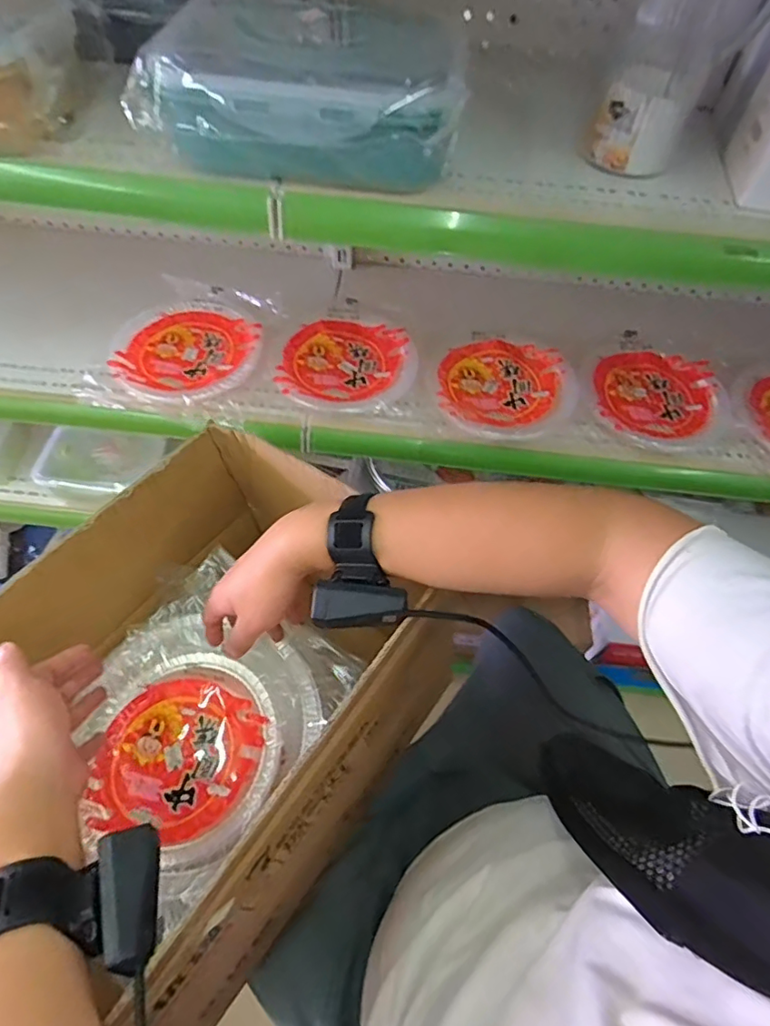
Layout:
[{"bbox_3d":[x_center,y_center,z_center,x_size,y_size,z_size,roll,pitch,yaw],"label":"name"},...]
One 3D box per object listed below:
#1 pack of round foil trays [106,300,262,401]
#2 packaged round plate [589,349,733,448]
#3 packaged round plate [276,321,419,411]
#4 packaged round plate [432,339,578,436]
[{"bbox_3d":[-0.253,-0.208,0.689,0.183,0.017,0.166,26,62,12],"label":"pack of round foil trays"},{"bbox_3d":[0.368,-0.163,0.741,0.199,0.025,0.180,-10,60,-9],"label":"packaged round plate"},{"bbox_3d":[-0.045,-0.191,0.691,0.167,0.018,0.155,1,59,-2],"label":"packaged round plate"},{"bbox_3d":[0.151,-0.161,0.679,0.173,0.020,0.167,1,59,-2],"label":"packaged round plate"}]

